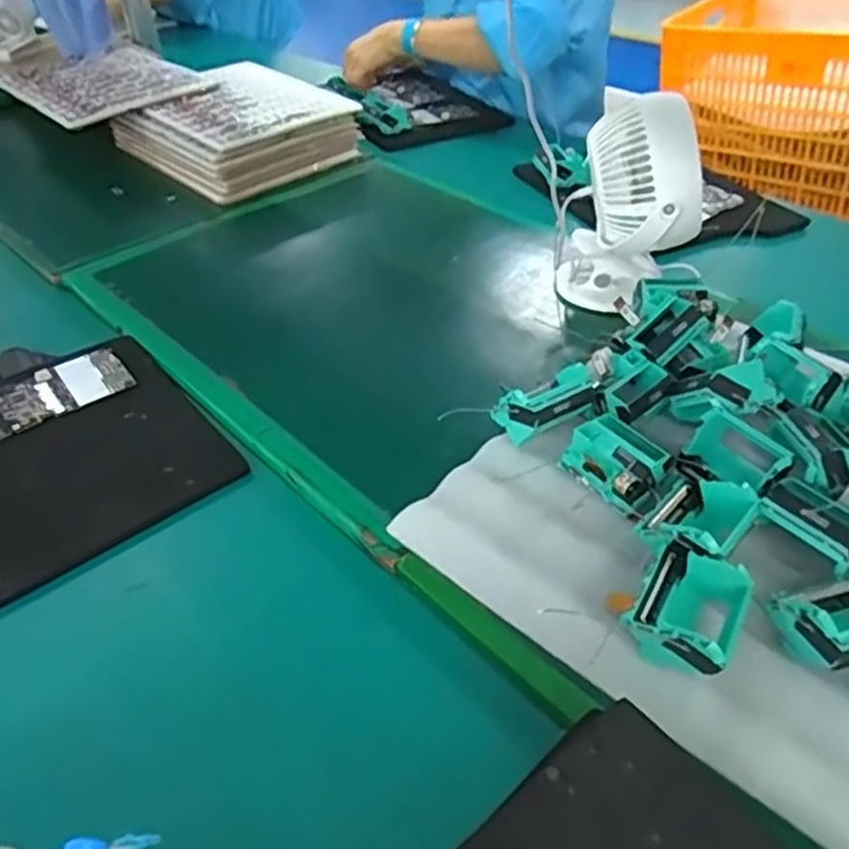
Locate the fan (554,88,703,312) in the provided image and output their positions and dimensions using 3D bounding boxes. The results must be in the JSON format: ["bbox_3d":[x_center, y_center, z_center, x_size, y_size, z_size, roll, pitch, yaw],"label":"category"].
[{"bbox_3d":[0.203,-0.199,0.710,0.090,0.213,0.115,-18,46,-17],"label":"fan"}]

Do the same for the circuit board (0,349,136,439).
[{"bbox_3d":[-0.339,-0.031,0.662,0.130,0.009,0.060,-26,64,-32],"label":"circuit board"}]

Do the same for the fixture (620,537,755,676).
[{"bbox_3d":[0.166,0.116,0.455,0.060,0.039,0.074,25,49,25],"label":"fixture"}]

